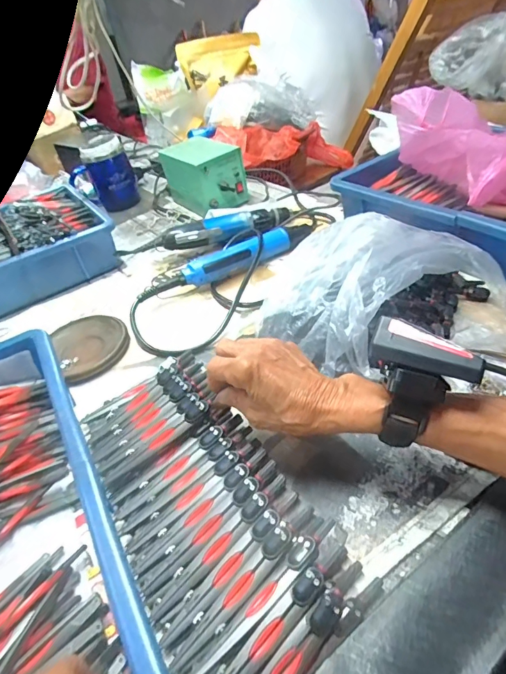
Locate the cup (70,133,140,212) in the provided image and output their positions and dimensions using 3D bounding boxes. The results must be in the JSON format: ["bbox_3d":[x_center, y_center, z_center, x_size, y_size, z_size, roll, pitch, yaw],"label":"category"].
[{"bbox_3d":[-0.301,-0.322,0.873,0.111,0.122,0.075,-24,40,-14],"label":"cup"}]

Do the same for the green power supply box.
[{"bbox_3d":[-0.094,-0.298,0.804,0.091,0.098,0.157,-34,44,-24],"label":"green power supply box"}]

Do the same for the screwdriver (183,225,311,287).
[{"bbox_3d":[-0.001,-0.120,0.612,0.205,0.035,0.028,-30,42,-20],"label":"screwdriver"}]

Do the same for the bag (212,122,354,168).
[{"bbox_3d":[0.087,-0.460,1.029,0.154,0.100,0.346,31,32,33],"label":"bag"}]

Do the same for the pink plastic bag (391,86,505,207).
[{"bbox_3d":[0.290,-0.244,0.567,0.148,0.138,0.185,-30,42,-21],"label":"pink plastic bag"}]

